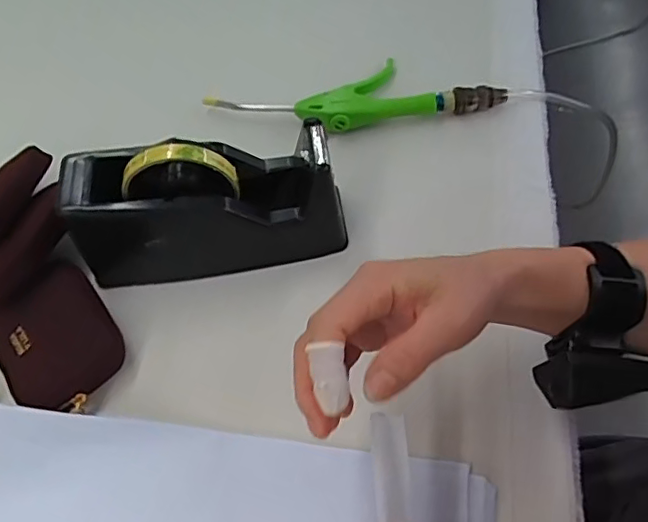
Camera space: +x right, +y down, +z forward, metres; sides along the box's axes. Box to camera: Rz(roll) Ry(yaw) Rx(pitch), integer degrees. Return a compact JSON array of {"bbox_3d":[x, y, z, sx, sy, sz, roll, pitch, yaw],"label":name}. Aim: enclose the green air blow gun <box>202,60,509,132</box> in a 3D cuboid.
[{"bbox_3d":[0.028,-0.156,0.532,0.270,0.024,0.072,-11,58,-2],"label":"green air blow gun"}]

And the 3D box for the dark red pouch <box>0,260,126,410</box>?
[{"bbox_3d":[-0.200,0.057,0.416,0.079,0.020,0.100,-36,77,-13],"label":"dark red pouch"}]

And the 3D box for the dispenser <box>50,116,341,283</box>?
[{"bbox_3d":[-0.090,-0.048,0.426,0.202,0.099,0.077,-7,58,0],"label":"dispenser"}]

